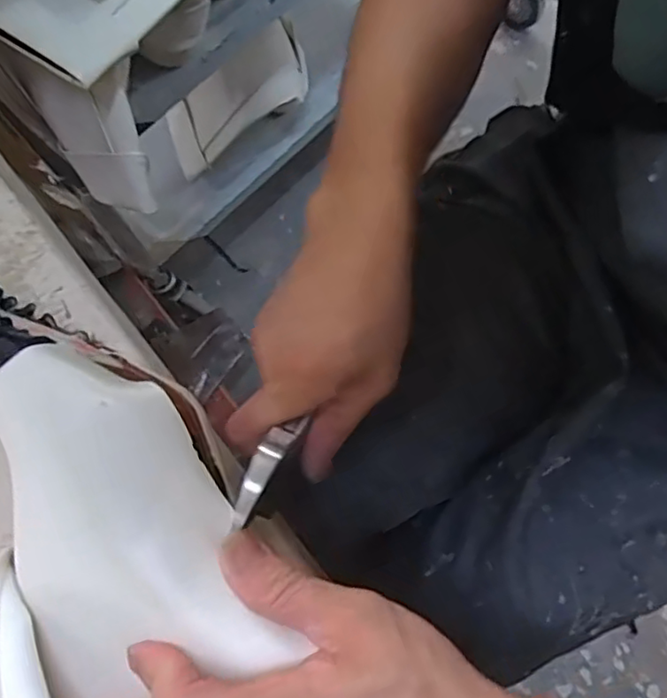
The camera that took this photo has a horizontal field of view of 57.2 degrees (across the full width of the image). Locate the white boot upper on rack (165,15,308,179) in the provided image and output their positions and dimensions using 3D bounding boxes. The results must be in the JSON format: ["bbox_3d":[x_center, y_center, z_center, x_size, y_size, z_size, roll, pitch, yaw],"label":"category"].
[{"bbox_3d":[-0.128,-0.323,0.793,0.214,0.112,0.037,-31,57,9],"label":"white boot upper on rack"}]

